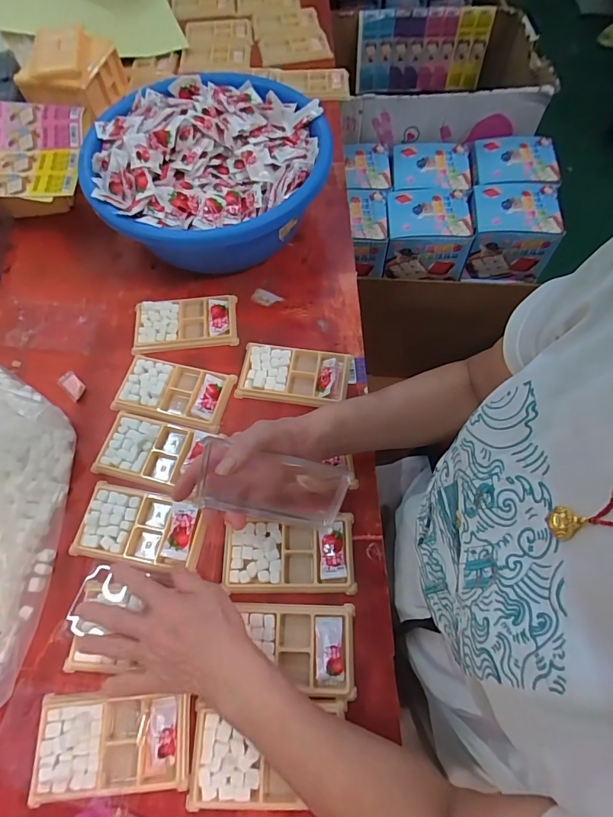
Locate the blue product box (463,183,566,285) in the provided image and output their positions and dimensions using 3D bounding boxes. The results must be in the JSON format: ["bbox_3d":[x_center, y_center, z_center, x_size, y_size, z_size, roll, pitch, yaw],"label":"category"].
[{"bbox_3d":[0.438,-0.383,0.942,0.175,0.132,0.165,5,66,3],"label":"blue product box"}]

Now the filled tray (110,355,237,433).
[{"bbox_3d":[-0.165,-0.021,0.538,0.134,0.014,0.077,13,66,6],"label":"filled tray"}]

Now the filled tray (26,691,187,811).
[{"bbox_3d":[-0.175,0.301,0.388,0.137,0.013,0.077,-5,66,-1],"label":"filled tray"}]

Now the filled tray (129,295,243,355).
[{"bbox_3d":[-0.162,-0.117,0.579,0.134,0.017,0.077,-6,66,-2],"label":"filled tray"}]

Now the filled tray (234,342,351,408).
[{"bbox_3d":[-0.016,-0.045,0.544,0.134,0.017,0.076,8,66,4],"label":"filled tray"}]

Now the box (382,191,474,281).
[{"bbox_3d":[0.258,-0.381,0.938,0.171,0.108,0.156,3,66,2],"label":"box"}]

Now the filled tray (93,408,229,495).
[{"bbox_3d":[-0.182,0.049,0.504,0.120,0.016,0.078,13,66,6],"label":"filled tray"}]

